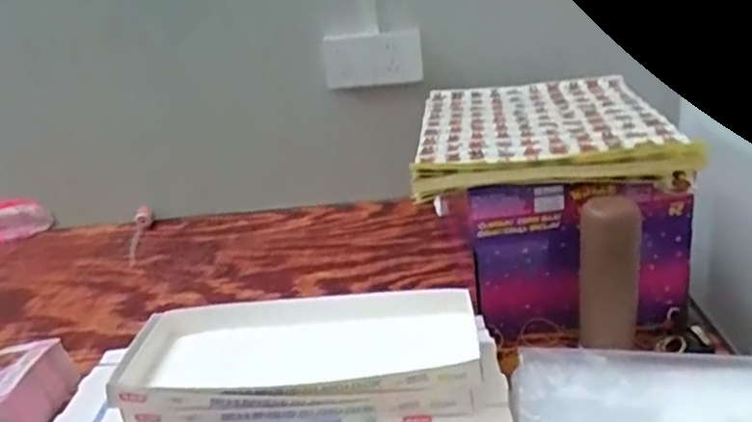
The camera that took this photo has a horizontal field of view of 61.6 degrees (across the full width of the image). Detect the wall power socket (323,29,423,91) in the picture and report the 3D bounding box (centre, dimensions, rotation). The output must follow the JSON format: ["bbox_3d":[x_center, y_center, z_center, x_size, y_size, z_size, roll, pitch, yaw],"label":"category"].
[{"bbox_3d":[-0.003,-0.271,1.145,0.178,0.103,0.033,-13,23,-17],"label":"wall power socket"}]

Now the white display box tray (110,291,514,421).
[{"bbox_3d":[-0.060,0.152,0.631,0.368,0.076,0.176,-3,22,8],"label":"white display box tray"}]

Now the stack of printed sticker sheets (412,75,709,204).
[{"bbox_3d":[0.215,-0.118,0.856,0.299,0.032,0.407,-2,22,9],"label":"stack of printed sticker sheets"}]

